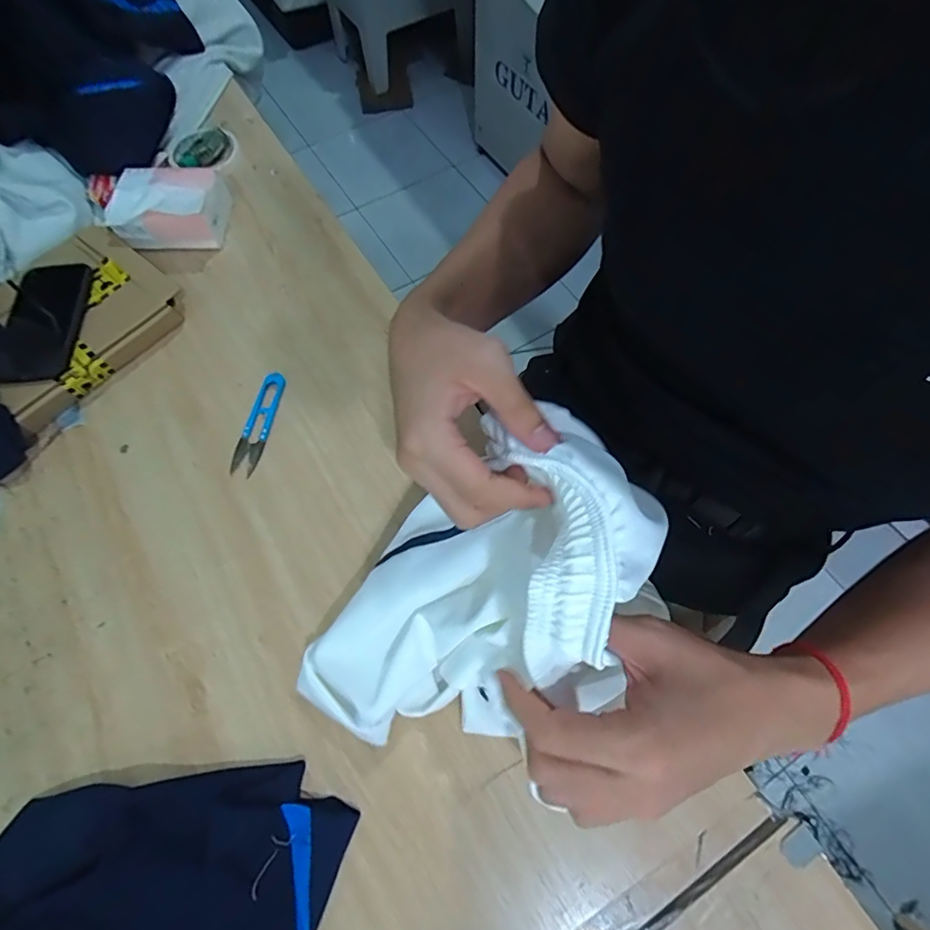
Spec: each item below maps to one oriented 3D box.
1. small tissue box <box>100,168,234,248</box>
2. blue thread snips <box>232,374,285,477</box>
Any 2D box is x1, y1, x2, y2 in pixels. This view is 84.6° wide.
[{"bbox_3d":[-0.364,-0.321,0.636,0.127,0.053,0.091,-3,66,0],"label":"small tissue box"},{"bbox_3d":[-0.220,-0.046,0.545,0.030,0.009,0.120,9,66,5],"label":"blue thread snips"}]

